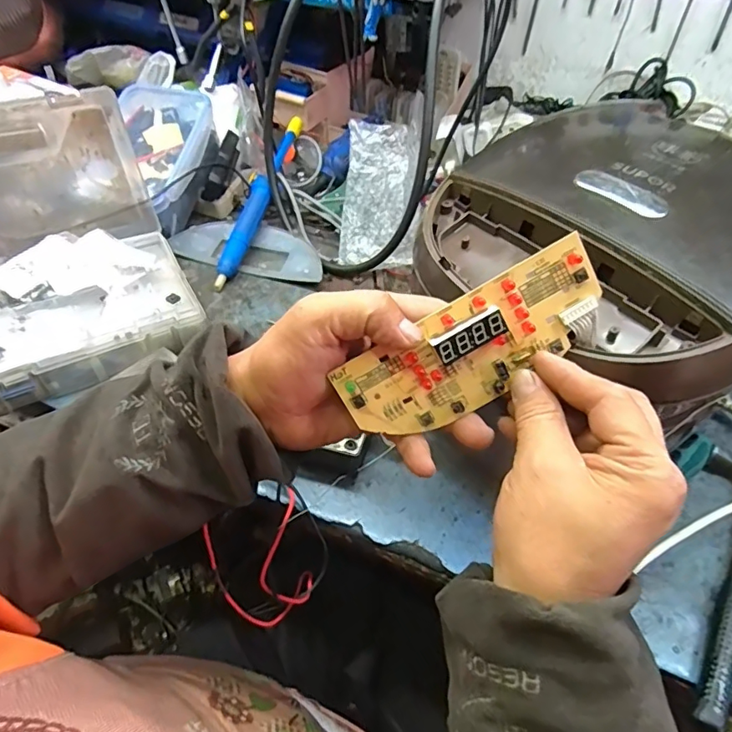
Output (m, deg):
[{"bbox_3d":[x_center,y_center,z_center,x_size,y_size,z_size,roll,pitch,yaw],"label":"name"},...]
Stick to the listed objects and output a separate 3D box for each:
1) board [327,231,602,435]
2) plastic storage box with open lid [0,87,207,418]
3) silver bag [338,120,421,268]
[{"bbox_3d":[0.061,-0.008,0.285,0.151,0.060,0.012,-29,16,3],"label":"board"},{"bbox_3d":[-0.323,-0.137,0.520,0.227,0.145,0.243,-23,53,-23],"label":"plastic storage box with open lid"},{"bbox_3d":[0.022,-0.211,0.643,0.099,0.168,0.025,11,14,21],"label":"silver bag"}]

